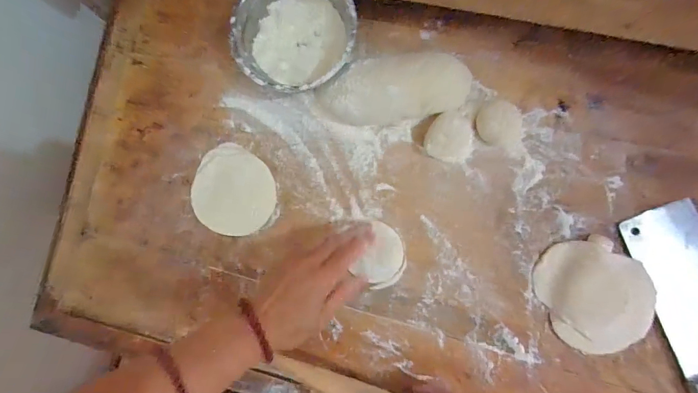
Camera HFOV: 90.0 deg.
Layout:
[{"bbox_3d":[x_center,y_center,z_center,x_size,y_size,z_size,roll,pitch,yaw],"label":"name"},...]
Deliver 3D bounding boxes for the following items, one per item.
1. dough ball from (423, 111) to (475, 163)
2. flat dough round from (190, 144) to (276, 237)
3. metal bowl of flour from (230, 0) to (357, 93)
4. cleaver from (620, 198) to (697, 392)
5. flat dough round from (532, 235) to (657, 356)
[{"bbox_3d":[0.121,-0.074,0.418,0.055,0.026,0.060,0,88,6],"label":"dough ball"},{"bbox_3d":[-0.149,-0.005,0.453,0.107,0.009,0.107,0,88,6],"label":"flat dough round"},{"bbox_3d":[-0.064,-0.191,0.428,0.143,0.050,0.135,0,88,6],"label":"metal bowl of flour"},{"bbox_3d":[0.400,0.158,0.387,0.080,0.027,0.296,-19,86,5],"label":"cleaver"},{"bbox_3d":[0.283,0.112,0.399,0.110,0.015,0.127,-25,86,5],"label":"flat dough round"}]

